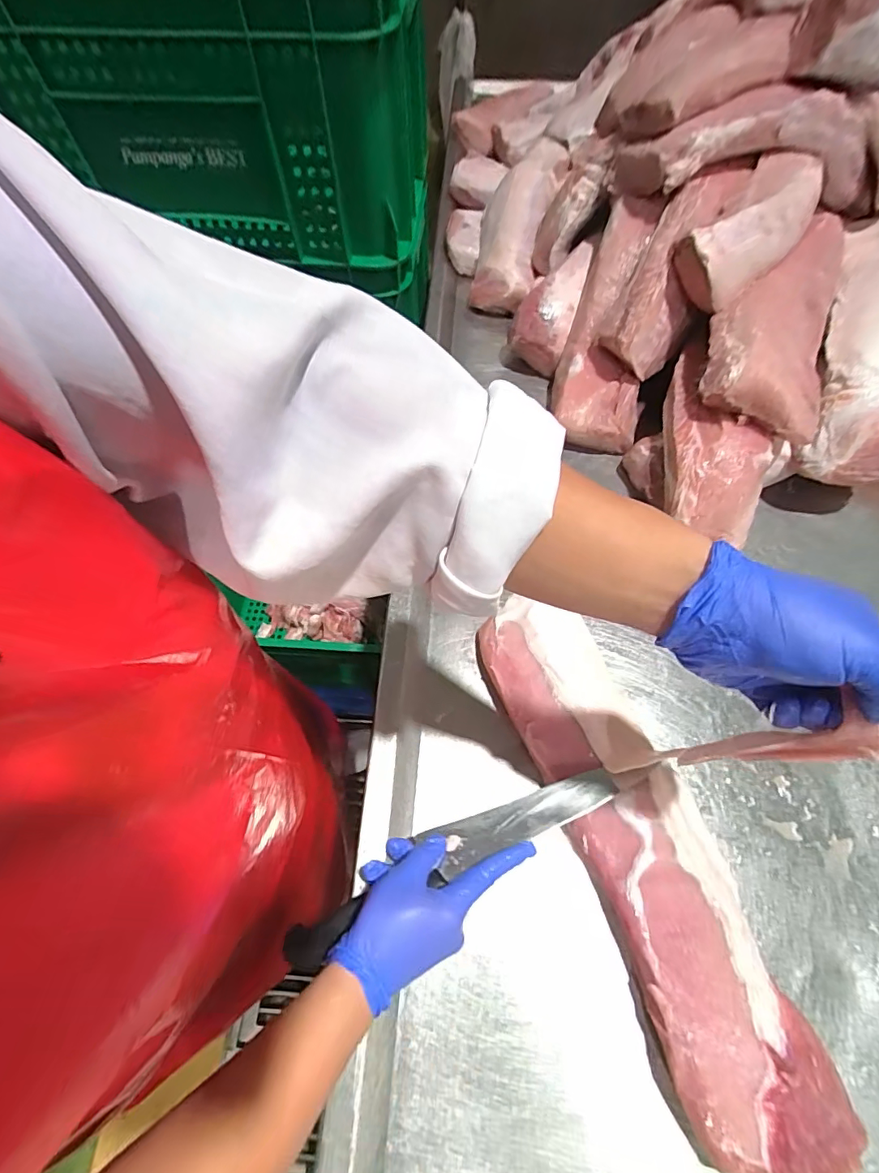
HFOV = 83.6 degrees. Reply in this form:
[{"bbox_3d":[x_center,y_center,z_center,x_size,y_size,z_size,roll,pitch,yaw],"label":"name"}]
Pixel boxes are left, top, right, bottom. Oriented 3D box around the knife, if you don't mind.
[{"bbox_3d":[0.015,0.231,0.429,0.304,0.021,0.047,-23,64,-12],"label":"knife"}]

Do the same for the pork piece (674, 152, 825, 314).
[{"bbox_3d":[0.421,-0.475,0.655,0.105,0.085,0.252,40,69,20],"label":"pork piece"}]

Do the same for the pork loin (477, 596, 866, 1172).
[{"bbox_3d":[0.174,0.220,0.459,0.117,0.066,0.469,-19,63,-9],"label":"pork loin"}]

